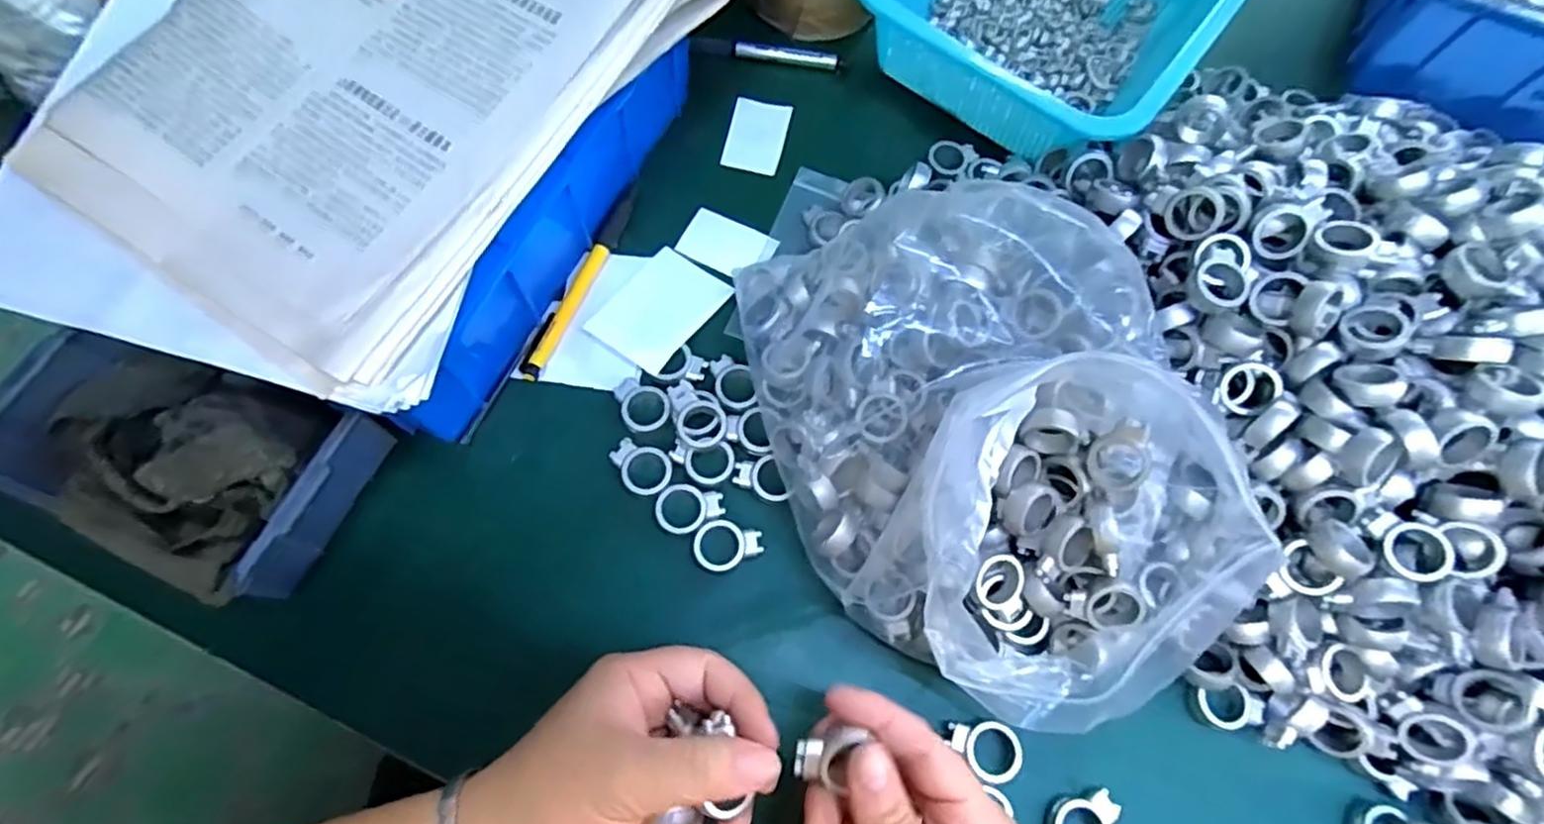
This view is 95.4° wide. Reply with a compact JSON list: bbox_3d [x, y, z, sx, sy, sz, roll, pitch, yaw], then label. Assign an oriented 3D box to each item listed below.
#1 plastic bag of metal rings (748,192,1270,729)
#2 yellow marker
[{"bbox_3d":[0.108,0.005,0.344,0.200,0.077,0.260,-18,71,-9],"label":"plastic bag of metal rings"},{"bbox_3d":[-0.108,-0.075,0.402,0.013,0.007,0.130,23,70,6],"label":"yellow marker"}]

